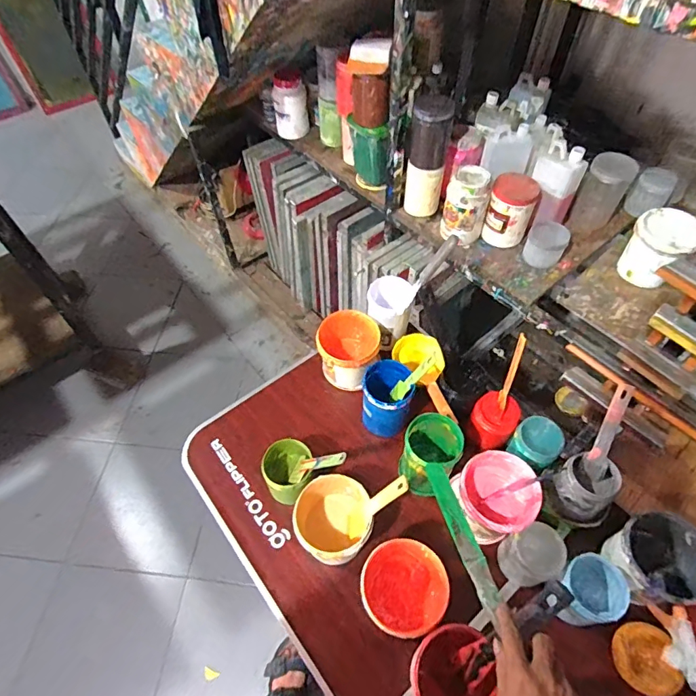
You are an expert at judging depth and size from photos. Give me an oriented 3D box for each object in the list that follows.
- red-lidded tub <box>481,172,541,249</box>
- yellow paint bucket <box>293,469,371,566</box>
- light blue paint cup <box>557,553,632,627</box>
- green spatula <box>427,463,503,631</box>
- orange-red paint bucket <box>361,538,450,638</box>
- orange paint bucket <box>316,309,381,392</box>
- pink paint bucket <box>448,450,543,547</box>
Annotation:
[{"bbox_3d":[0.385,-0.319,1.078,0.105,0.148,0.106,20,58,15],"label":"red-lidded tub"},{"bbox_3d":[-0.026,0.291,0.769,0.133,0.118,0.127,-1,55,1],"label":"yellow paint bucket"},{"bbox_3d":[0.380,0.379,0.709,0.090,0.073,0.091,-11,56,-6],"label":"light blue paint cup"},{"bbox_3d":[0.158,0.253,0.637,0.032,0.013,0.235,-10,34,-5],"label":"green spatula"},{"bbox_3d":[0.086,0.381,0.712,0.133,0.098,0.127,-1,55,1],"label":"orange-red paint bucket"},{"bbox_3d":[0.003,0.012,0.957,0.125,0.119,0.128,7,56,6],"label":"orange paint bucket"},{"bbox_3d":[0.250,0.259,0.784,0.128,0.121,0.131,-1,55,1],"label":"pink paint bucket"}]

